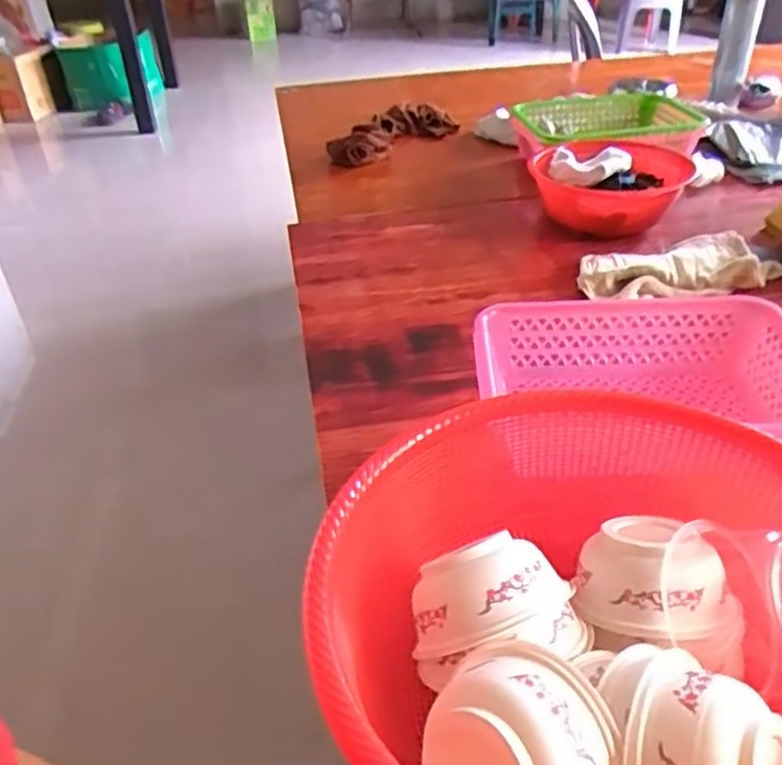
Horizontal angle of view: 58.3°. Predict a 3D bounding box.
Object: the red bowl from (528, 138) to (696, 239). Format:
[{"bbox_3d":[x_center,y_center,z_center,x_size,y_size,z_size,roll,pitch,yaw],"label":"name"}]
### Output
[{"bbox_3d":[0.336,-0.304,1.088,0.229,0.097,0.241,8,37,16],"label":"red bowl"}]

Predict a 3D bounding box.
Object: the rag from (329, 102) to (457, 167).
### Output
[{"bbox_3d":[0.011,-0.504,1.403,0.161,0.067,0.312,14,40,22],"label":"rag"}]

